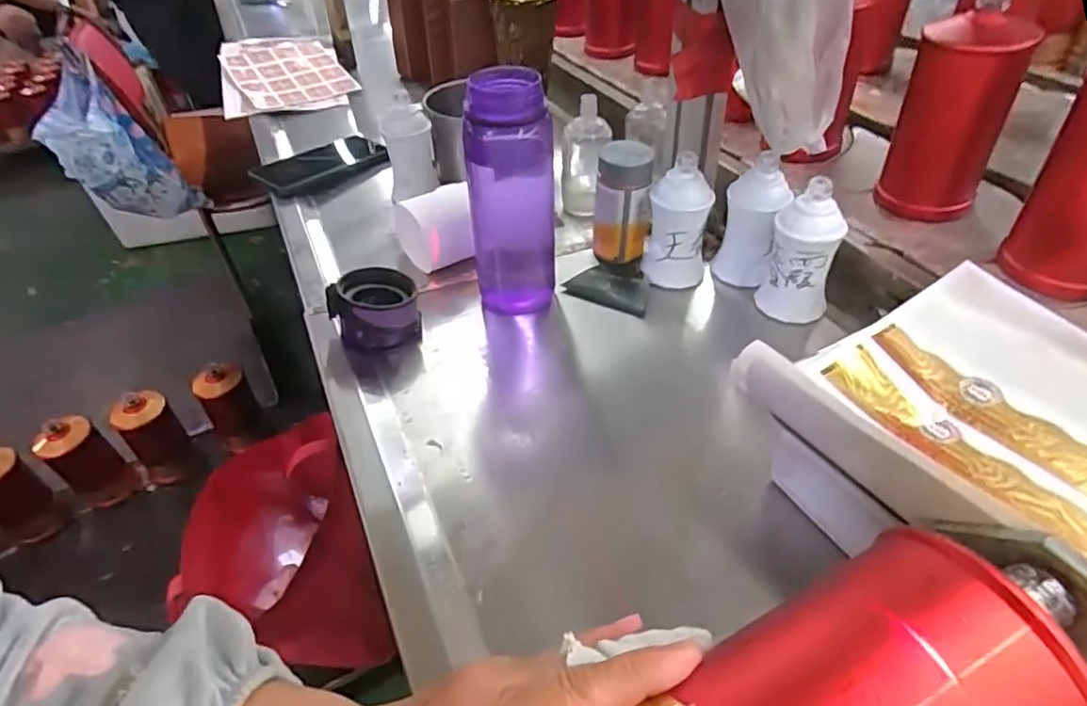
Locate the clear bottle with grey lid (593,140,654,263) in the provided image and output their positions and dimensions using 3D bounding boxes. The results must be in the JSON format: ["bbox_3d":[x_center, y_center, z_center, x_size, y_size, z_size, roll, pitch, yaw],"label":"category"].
[{"bbox_3d":[0.076,-0.145,0.601,0.055,0.106,0.044,8,43,13],"label":"clear bottle with grey lid"}]

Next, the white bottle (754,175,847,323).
[{"bbox_3d":[0.219,-0.084,0.528,0.051,0.112,0.047,-1,42,3],"label":"white bottle"}]

